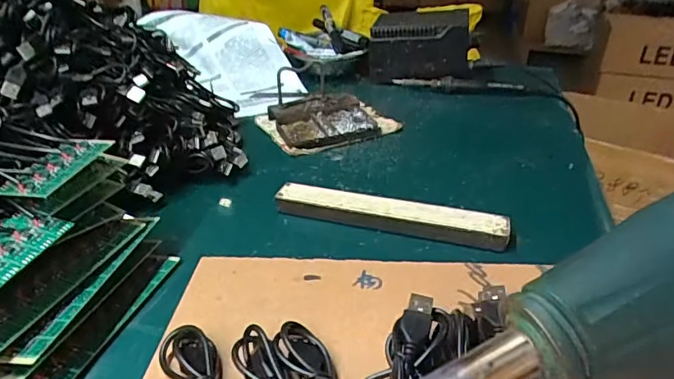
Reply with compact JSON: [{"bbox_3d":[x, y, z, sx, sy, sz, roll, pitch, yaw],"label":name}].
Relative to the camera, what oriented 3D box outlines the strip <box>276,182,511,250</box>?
[{"bbox_3d":[0.044,0.021,0.418,0.195,0.022,0.025,9,31,16],"label":"strip"}]

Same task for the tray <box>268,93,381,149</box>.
[{"bbox_3d":[-0.015,-0.083,0.587,0.114,0.030,0.102,-10,31,-16],"label":"tray"}]

